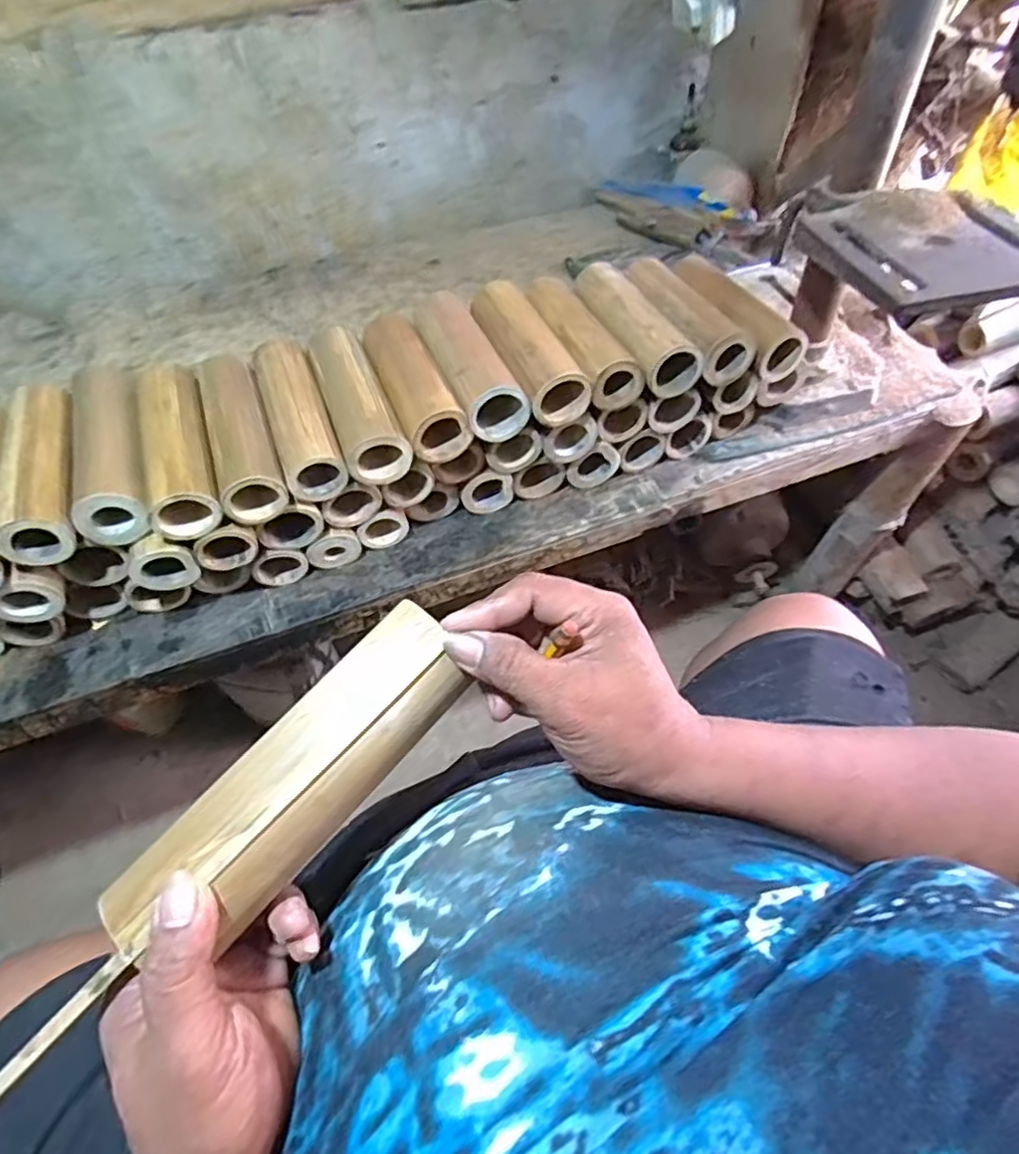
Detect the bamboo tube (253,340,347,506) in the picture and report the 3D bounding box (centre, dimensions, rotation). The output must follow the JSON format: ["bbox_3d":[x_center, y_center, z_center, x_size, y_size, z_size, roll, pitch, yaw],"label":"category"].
[{"bbox_3d":[-0.195,-0.148,0.598,0.054,0.049,0.177,-19,56,-11],"label":"bamboo tube"}]

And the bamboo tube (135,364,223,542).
[{"bbox_3d":[-0.289,-0.115,0.567,0.056,0.049,0.176,-17,56,-10],"label":"bamboo tube"}]

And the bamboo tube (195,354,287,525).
[{"bbox_3d":[-0.241,-0.129,0.581,0.052,0.046,0.177,-19,56,-11],"label":"bamboo tube"}]

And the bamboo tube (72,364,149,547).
[{"bbox_3d":[-0.344,-0.112,0.567,0.059,0.050,0.185,-18,56,-11],"label":"bamboo tube"}]

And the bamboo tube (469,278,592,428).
[{"bbox_3d":[0.012,-0.222,0.630,0.062,0.049,0.177,-18,56,-11],"label":"bamboo tube"}]

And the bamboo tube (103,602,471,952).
[{"bbox_3d":[-0.088,0.088,0.281,0.043,0.040,0.170,37,70,24],"label":"bamboo tube"}]

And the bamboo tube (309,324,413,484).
[{"bbox_3d":[-0.145,-0.165,0.606,0.059,0.047,0.177,-19,56,-11],"label":"bamboo tube"}]

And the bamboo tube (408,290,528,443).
[{"bbox_3d":[-0.045,-0.207,0.623,0.061,0.054,0.175,-20,57,-12],"label":"bamboo tube"}]

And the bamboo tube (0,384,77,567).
[{"bbox_3d":[-0.385,-0.093,0.545,0.053,0.047,0.176,-13,56,-7],"label":"bamboo tube"}]

